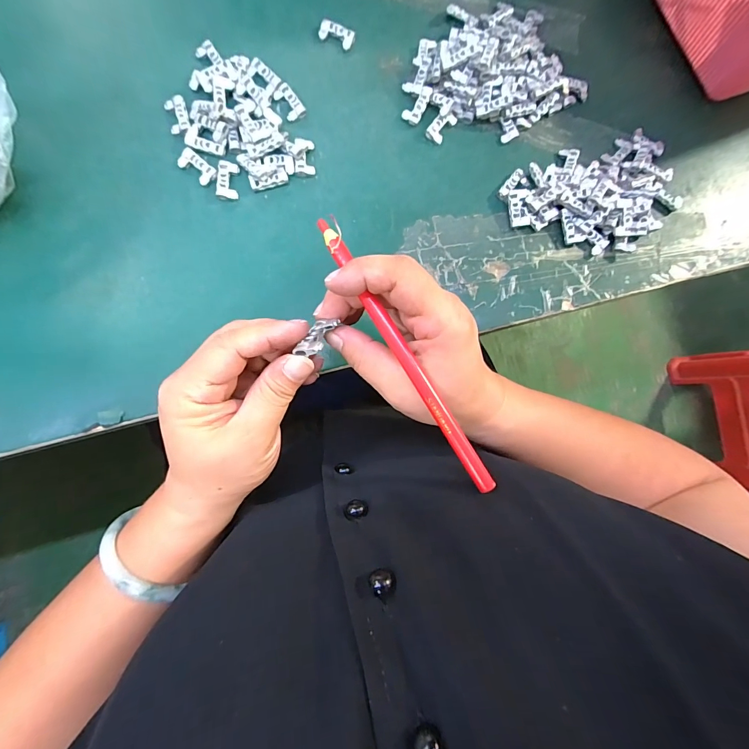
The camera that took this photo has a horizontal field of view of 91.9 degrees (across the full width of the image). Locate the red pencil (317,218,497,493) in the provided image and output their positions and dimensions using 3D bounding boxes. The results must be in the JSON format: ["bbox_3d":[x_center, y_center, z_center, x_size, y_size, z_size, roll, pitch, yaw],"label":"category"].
[{"bbox_3d":[0.015,-0.011,0.189,0.009,0.005,0.164,-32,88,-8],"label":"red pencil"}]

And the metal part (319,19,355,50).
[{"bbox_3d":[-0.033,-0.298,0.317,0.030,0.008,0.015,19,81,-3],"label":"metal part"}]

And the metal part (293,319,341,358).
[{"bbox_3d":[-0.031,-0.021,0.197,0.013,0.010,0.029,28,46,-1],"label":"metal part"}]

